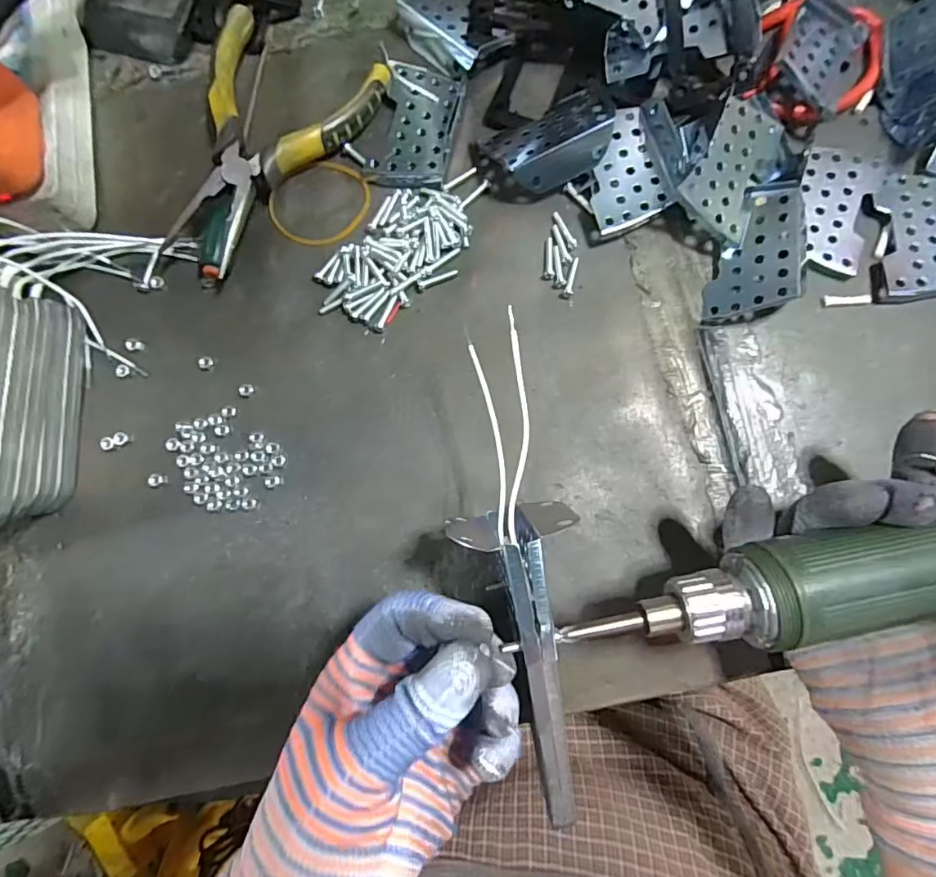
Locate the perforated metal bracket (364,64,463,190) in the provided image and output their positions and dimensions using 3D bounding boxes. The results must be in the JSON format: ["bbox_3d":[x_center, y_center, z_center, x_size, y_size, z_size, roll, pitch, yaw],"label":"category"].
[{"bbox_3d":[-0.030,-0.177,0.302,0.044,0.008,0.073,11,82,4],"label":"perforated metal bracket"}]

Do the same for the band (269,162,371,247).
[{"bbox_3d":[-0.081,-0.131,0.300,0.055,0.005,0.047,-35,82,-3],"label":"band"}]

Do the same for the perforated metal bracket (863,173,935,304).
[{"bbox_3d":[0.244,-0.107,0.280,0.061,0.015,0.067,-2,82,2],"label":"perforated metal bracket"}]

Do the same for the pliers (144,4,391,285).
[{"bbox_3d":[-0.118,-0.153,0.294,0.090,0.023,0.156,24,83,5],"label":"pliers"}]

